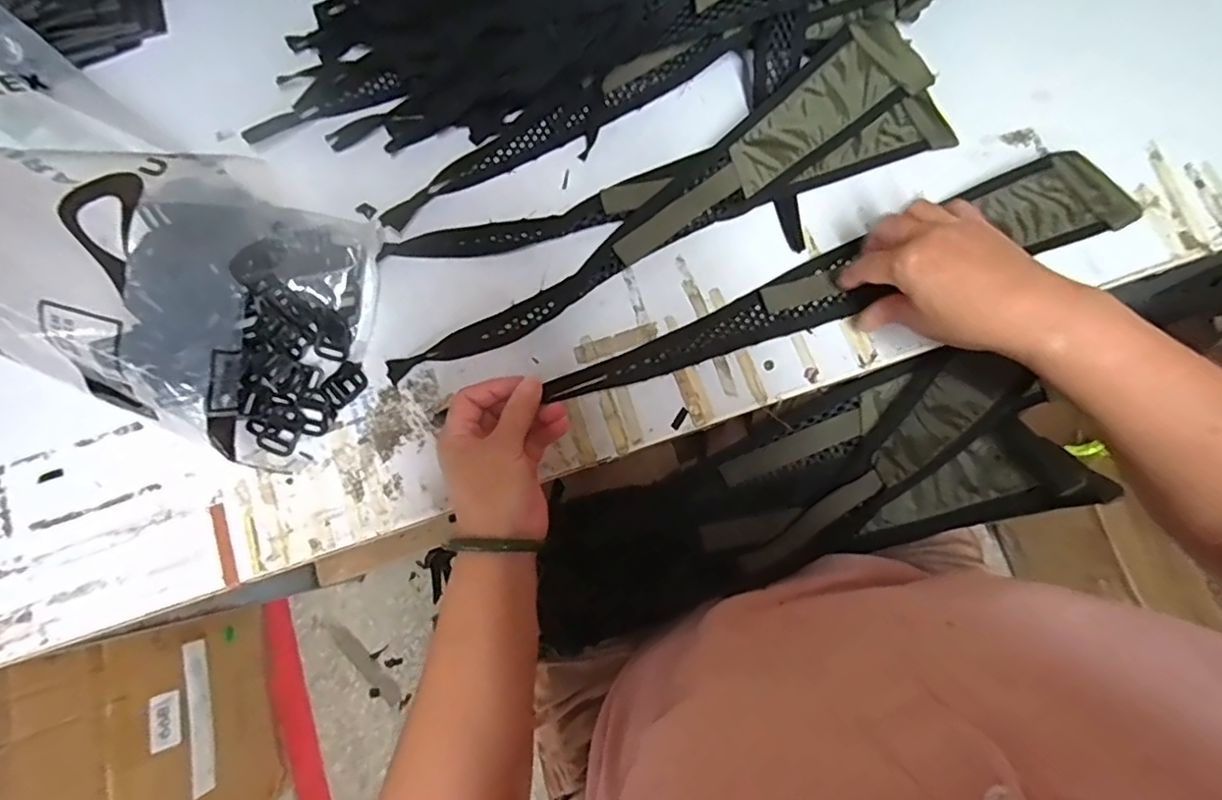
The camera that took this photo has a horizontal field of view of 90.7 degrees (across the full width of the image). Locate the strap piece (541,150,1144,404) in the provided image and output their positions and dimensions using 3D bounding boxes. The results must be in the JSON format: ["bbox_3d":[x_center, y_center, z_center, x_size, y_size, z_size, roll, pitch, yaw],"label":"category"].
[{"bbox_3d":[0.178,-0.091,0.471,0.468,0.041,0.073,-21,79,-5],"label":"strap piece"}]

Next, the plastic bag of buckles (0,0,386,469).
[{"bbox_3d":[-0.338,-0.119,0.408,0.327,0.183,0.204,27,80,5],"label":"plastic bag of buckles"}]

